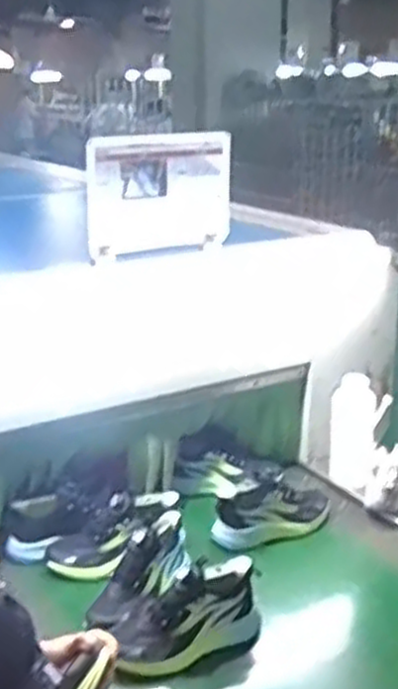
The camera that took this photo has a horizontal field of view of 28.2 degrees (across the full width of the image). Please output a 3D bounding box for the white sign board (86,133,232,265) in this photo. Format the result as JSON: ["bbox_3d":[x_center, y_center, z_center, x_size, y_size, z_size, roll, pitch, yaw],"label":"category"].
[{"bbox_3d":[-0.073,-0.287,1.512,0.302,0.214,0.035,-11,22,-29],"label":"white sign board"}]

